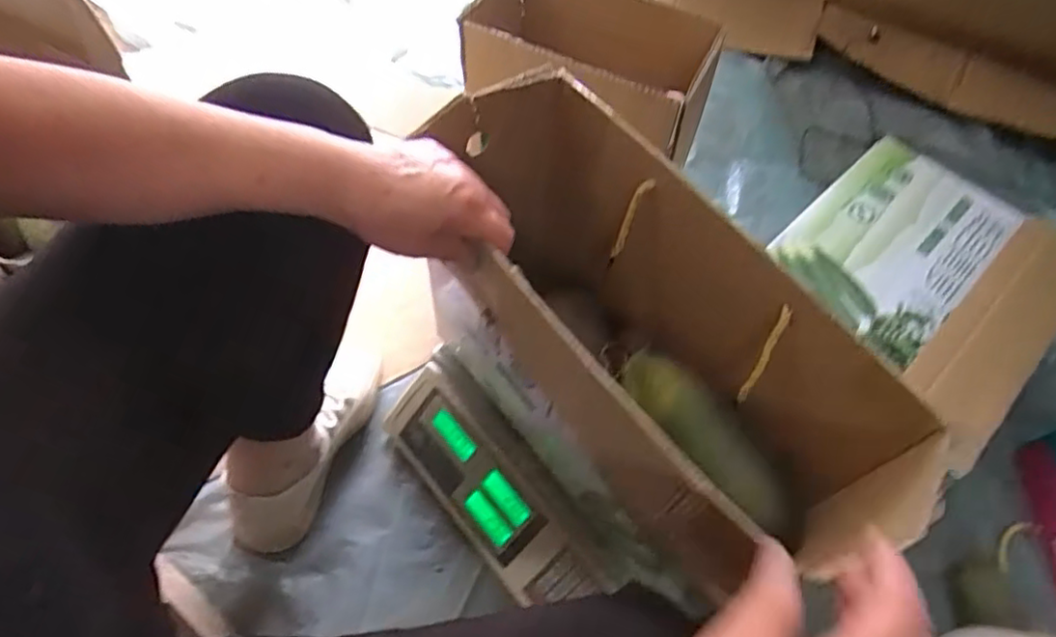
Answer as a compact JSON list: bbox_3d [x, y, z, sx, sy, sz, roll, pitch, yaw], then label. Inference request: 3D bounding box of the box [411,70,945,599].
[{"bbox_3d":[0.068,0.009,0.491,0.157,0.186,0.381,-33,66,-20],"label":"box"}]

